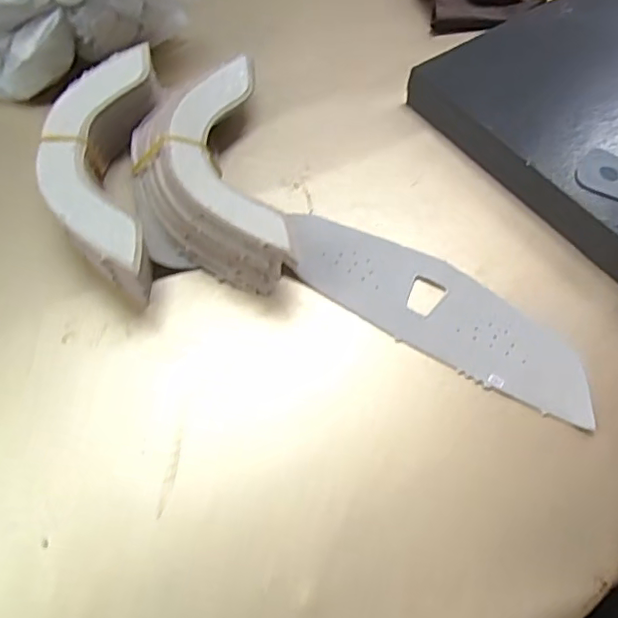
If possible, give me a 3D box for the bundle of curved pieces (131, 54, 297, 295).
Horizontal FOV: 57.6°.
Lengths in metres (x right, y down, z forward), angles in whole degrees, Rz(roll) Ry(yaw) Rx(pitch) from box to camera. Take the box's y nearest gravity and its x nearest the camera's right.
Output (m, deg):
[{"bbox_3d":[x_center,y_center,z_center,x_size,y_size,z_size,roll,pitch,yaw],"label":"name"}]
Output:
[{"bbox_3d":[-0.061,-0.080,0.319,0.077,0.039,0.155,-8,61,-8],"label":"bundle of curved pieces"}]

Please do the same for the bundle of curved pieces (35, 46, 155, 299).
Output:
[{"bbox_3d":[-0.114,-0.078,0.314,0.058,0.042,0.167,-4,61,-6],"label":"bundle of curved pieces"}]

